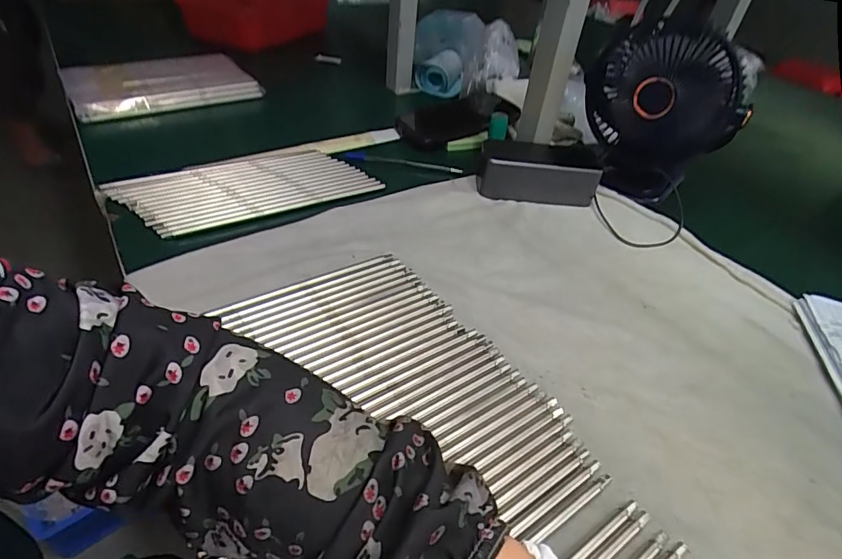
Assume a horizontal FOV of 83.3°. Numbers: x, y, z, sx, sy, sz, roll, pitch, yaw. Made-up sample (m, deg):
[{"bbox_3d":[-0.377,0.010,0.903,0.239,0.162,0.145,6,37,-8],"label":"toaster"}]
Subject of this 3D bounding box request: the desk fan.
[{"bbox_3d":[0.261,-0.189,0.540,0.148,0.165,0.113,13,41,9],"label":"desk fan"}]

